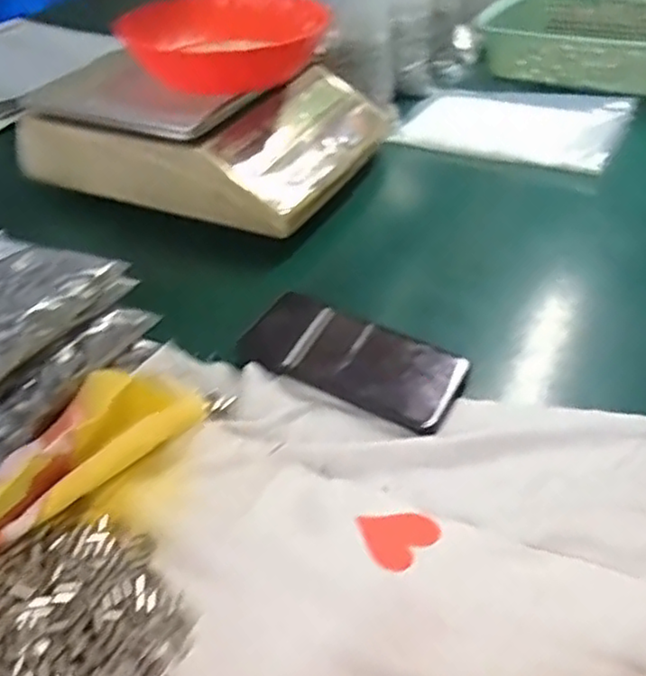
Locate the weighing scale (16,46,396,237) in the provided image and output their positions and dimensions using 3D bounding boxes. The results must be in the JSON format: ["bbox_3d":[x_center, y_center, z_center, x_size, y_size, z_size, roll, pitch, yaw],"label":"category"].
[{"bbox_3d":[-0.120,-0.241,0.738,0.313,0.106,0.313,16,45,18],"label":"weighing scale"}]

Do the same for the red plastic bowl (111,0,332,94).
[{"bbox_3d":[-0.097,-0.311,0.693,0.205,0.052,0.144,-10,43,-9],"label":"red plastic bowl"}]

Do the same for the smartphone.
[{"bbox_3d":[0.024,0.014,0.485,0.152,0.016,0.073,25,54,13],"label":"smartphone"}]

